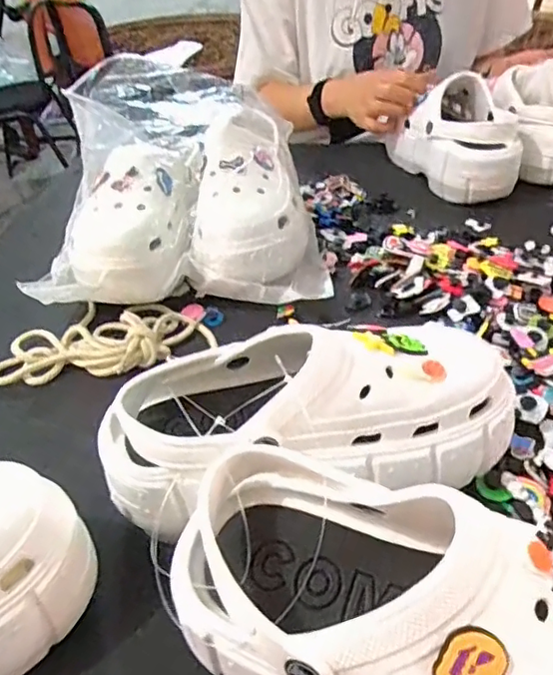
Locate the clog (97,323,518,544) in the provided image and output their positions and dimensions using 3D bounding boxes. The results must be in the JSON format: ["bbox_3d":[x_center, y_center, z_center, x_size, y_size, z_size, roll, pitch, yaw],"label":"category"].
[{"bbox_3d":[0.019,0.044,0.358,0.247,0.108,0.106,-12,38,-9],"label":"clog"}]

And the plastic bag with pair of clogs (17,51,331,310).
[{"bbox_3d":[-0.101,-0.169,0.602,0.256,0.154,0.309,-8,38,-4],"label":"plastic bag with pair of clogs"}]

